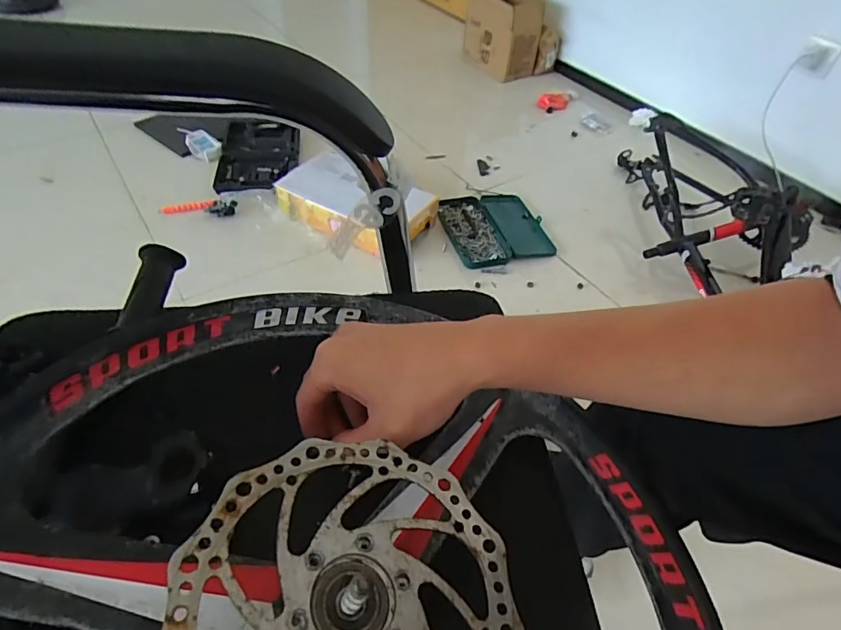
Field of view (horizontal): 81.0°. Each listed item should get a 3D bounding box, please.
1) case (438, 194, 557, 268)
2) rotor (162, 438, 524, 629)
[{"bbox_3d":[0.185,-0.223,1.254,0.248,0.032,0.259,-11,49,-15],"label":"case"},{"bbox_3d":[-0.029,0.124,0.218,0.147,0.004,0.142,10,46,-11],"label":"rotor"}]

